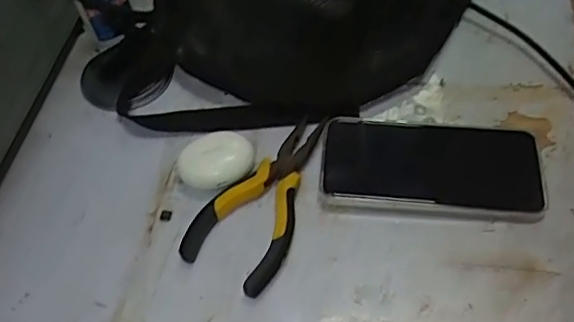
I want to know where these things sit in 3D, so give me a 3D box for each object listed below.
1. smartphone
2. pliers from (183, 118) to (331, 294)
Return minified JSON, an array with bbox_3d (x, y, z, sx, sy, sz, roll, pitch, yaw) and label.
[{"bbox_3d":[0.111,0.004,0.440,0.167,0.016,0.083,4,55,5],"label":"smartphone"},{"bbox_3d":[-0.012,0.023,0.432,0.069,0.020,0.147,25,59,19],"label":"pliers"}]

